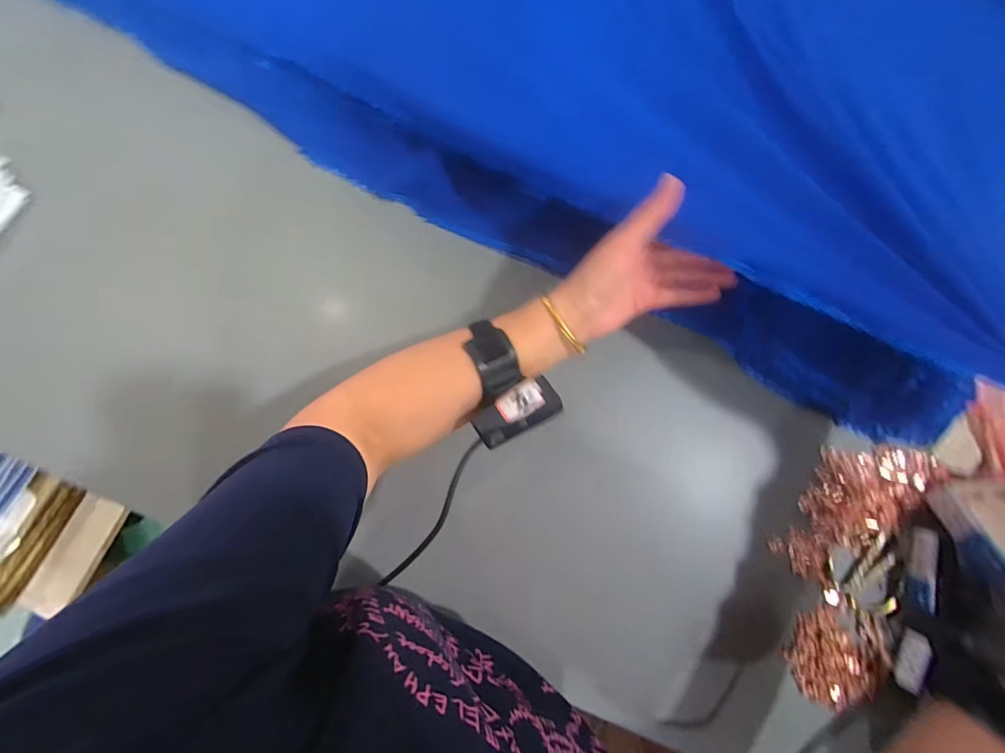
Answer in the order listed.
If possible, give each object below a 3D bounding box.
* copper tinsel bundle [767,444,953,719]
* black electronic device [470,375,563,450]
[{"bbox_3d":[0.368,0.198,0.455,0.131,0.022,0.276,24,82,0],"label":"copper tinsel bundle"},{"bbox_3d":[0.012,0.029,0.339,0.068,0.018,0.033,-33,86,-7],"label":"black electronic device"}]

